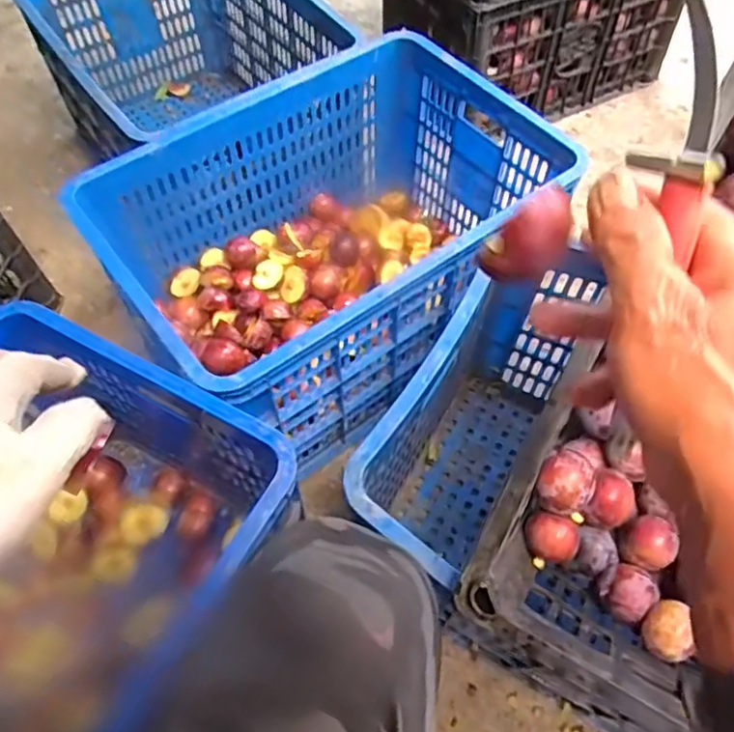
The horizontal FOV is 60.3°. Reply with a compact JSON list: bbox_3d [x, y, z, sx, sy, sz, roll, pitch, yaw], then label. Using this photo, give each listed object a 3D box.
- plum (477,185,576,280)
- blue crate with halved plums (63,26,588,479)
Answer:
[{"bbox_3d":[0.076,-0.062,0.297,0.035,0.029,0.038,22,57,14],"label":"plum"},{"bbox_3d":[-0.043,-0.167,0.865,0.558,0.250,0.386,-32,61,-22],"label":"blue crate with halved plums"}]

